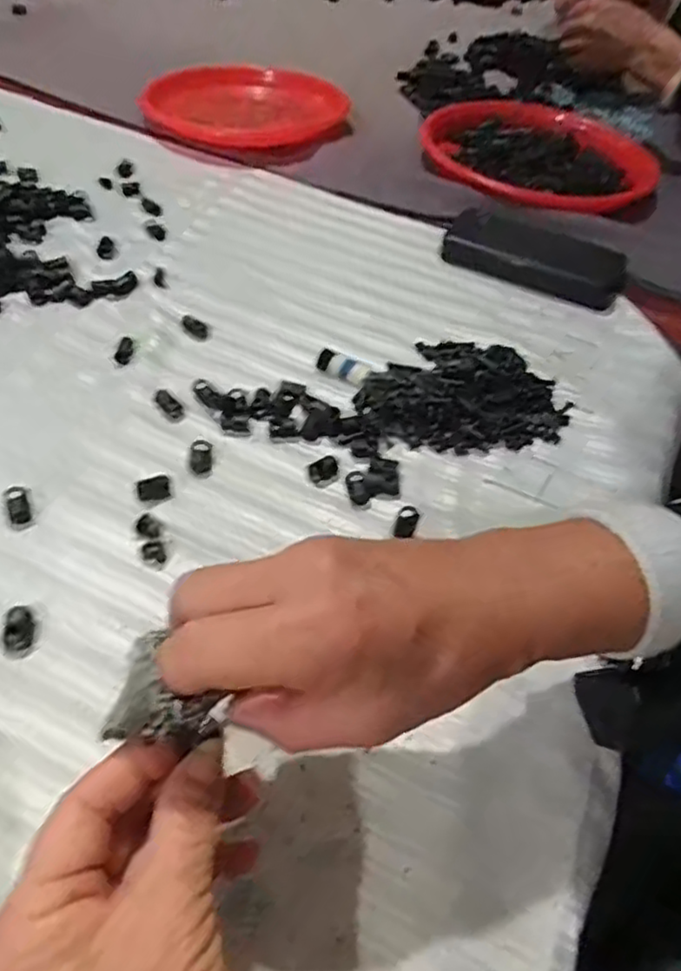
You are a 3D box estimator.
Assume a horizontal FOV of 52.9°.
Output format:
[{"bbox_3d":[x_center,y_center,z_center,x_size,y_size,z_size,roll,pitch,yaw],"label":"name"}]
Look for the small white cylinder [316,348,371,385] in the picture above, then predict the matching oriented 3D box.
[{"bbox_3d":[0.002,-0.082,0.479,0.039,0.013,0.016,31,52,18],"label":"small white cylinder"}]

